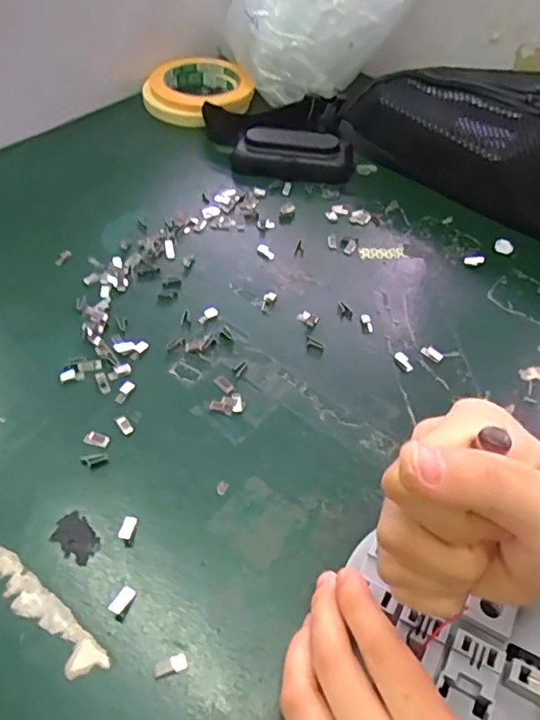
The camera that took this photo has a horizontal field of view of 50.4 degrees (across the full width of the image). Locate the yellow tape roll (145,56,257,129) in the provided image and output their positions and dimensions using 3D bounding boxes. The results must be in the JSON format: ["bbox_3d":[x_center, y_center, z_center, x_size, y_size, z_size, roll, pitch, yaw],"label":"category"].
[{"bbox_3d":[-0.074,-0.278,0.599,0.108,0.032,0.103,1,49,-1],"label":"yellow tape roll"}]

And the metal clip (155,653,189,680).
[{"bbox_3d":[-0.043,0.134,0.252,0.014,0.004,0.008,-12,51,-13],"label":"metal clip"}]

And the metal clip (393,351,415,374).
[{"bbox_3d":[0.087,0.001,0.371,0.009,0.004,0.016,-22,53,-20],"label":"metal clip"}]

